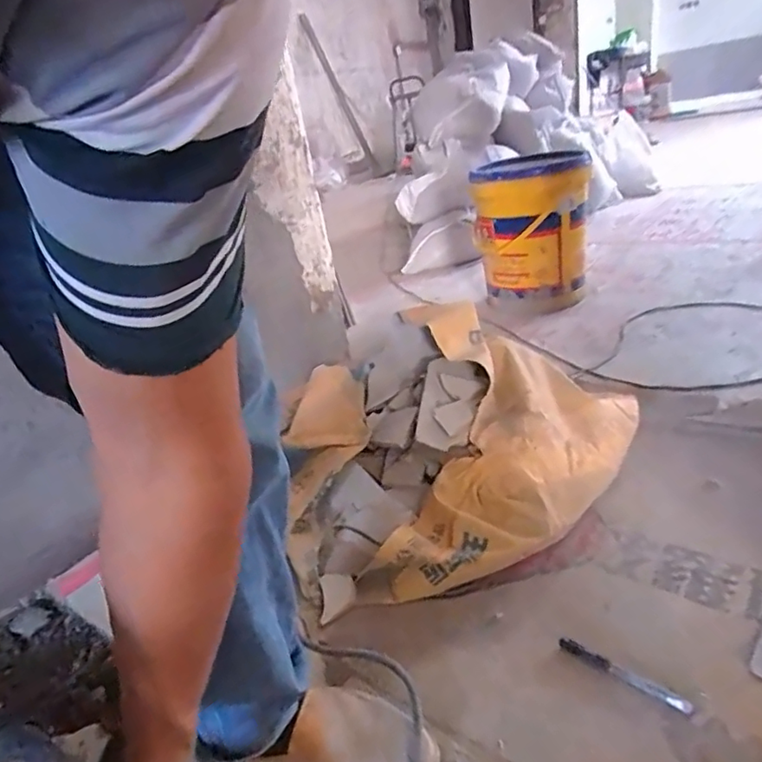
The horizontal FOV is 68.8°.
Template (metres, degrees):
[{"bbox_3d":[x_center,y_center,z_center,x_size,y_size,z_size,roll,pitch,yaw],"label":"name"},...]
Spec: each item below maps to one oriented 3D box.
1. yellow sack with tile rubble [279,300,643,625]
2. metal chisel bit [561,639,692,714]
[{"bbox_3d":[0.114,0.094,0.800,0.374,0.185,0.493,10,34,35],"label":"yellow sack with tile rubble"},{"bbox_3d":[0.237,0.289,0.553,0.014,0.016,0.129,-31,31,-34],"label":"metal chisel bit"}]

